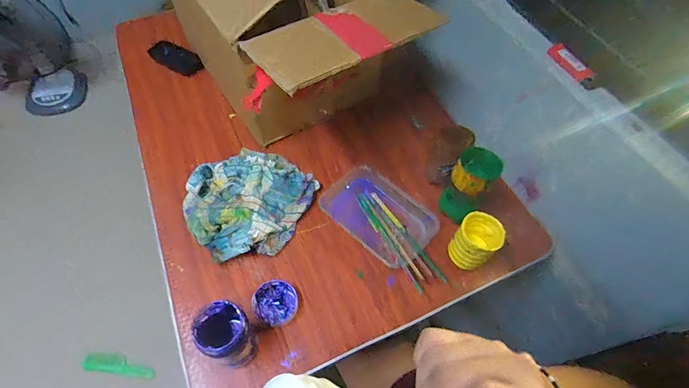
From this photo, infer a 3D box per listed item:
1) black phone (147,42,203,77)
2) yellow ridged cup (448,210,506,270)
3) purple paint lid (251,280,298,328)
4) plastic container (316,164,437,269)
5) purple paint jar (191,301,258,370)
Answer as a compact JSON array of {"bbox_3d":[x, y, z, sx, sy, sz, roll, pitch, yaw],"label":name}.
[{"bbox_3d":[-0.347,-0.282,0.765,0.115,0.009,0.056,27,72,5],"label":"black phone"},{"bbox_3d":[0.183,0.068,0.520,0.056,0.069,0.058,1,58,-2],"label":"yellow ridged cup"},{"bbox_3d":[-0.092,0.147,0.498,0.057,0.015,0.057,1,58,-2],"label":"purple paint lid"},{"bbox_3d":[0.052,0.032,0.566,0.161,0.035,0.114,36,63,18],"label":"plastic container"},{"bbox_3d":[-0.135,0.165,0.429,0.058,0.093,0.052,29,61,14],"label":"purple paint jar"}]

